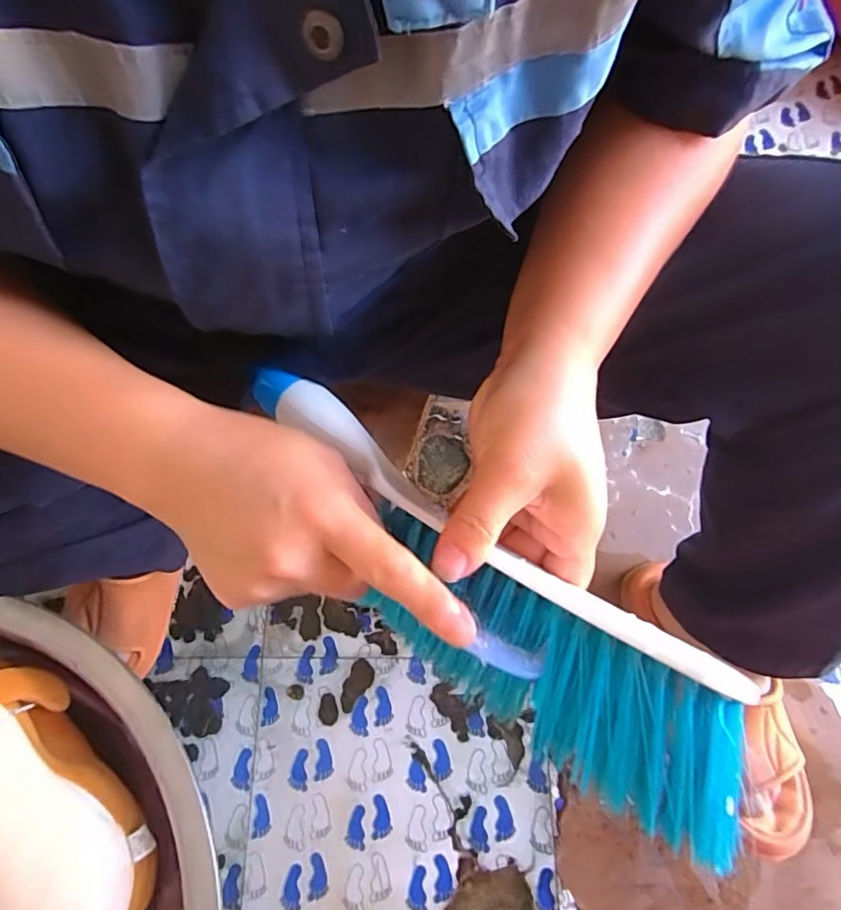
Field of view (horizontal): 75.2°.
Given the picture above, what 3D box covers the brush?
[{"bbox_3d":[0.005,0.046,0.247,0.067,0.027,0.284,-43,61,-11],"label":"brush"}]

